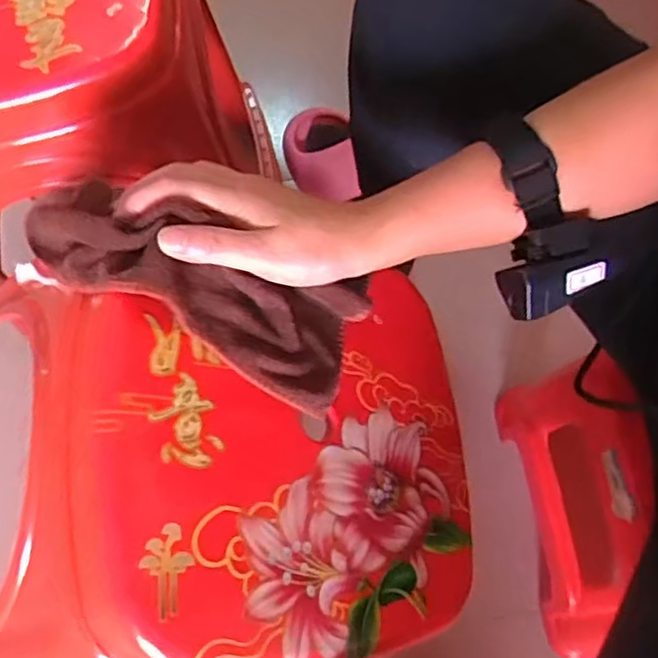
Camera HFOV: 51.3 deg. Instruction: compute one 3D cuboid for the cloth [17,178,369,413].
[{"bbox_3d":[-0.073,-0.023,0.394,0.193,0.086,0.080,27,71,-20],"label":"cloth"}]

